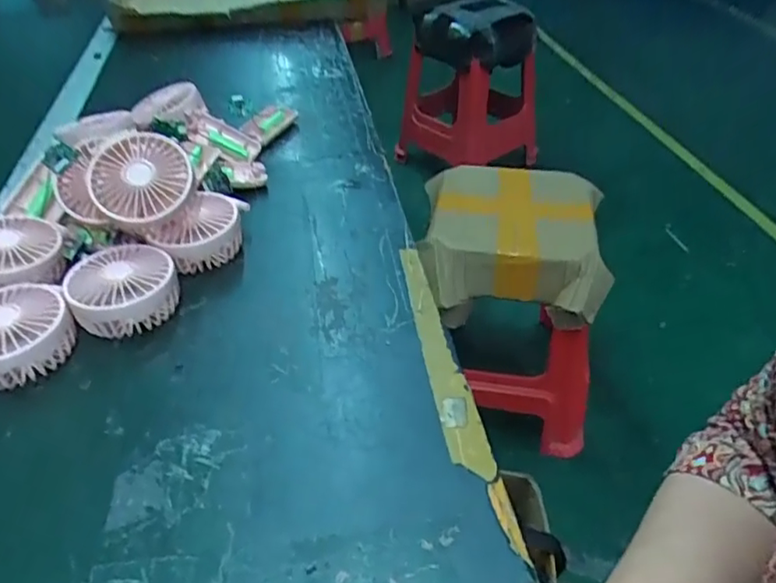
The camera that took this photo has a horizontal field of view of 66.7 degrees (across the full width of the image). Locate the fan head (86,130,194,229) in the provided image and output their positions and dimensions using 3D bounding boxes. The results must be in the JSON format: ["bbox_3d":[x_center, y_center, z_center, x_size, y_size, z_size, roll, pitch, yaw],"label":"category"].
[{"bbox_3d":[-0.214,-0.096,0.516,0.085,0.025,0.087,0,71,0],"label":"fan head"}]

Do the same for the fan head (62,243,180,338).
[{"bbox_3d":[-0.223,0.000,0.501,0.084,0.044,0.084,-22,45,-22],"label":"fan head"}]

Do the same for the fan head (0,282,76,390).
[{"bbox_3d":[-0.295,0.034,0.465,0.084,0.043,0.077,-1,41,1],"label":"fan head"}]

